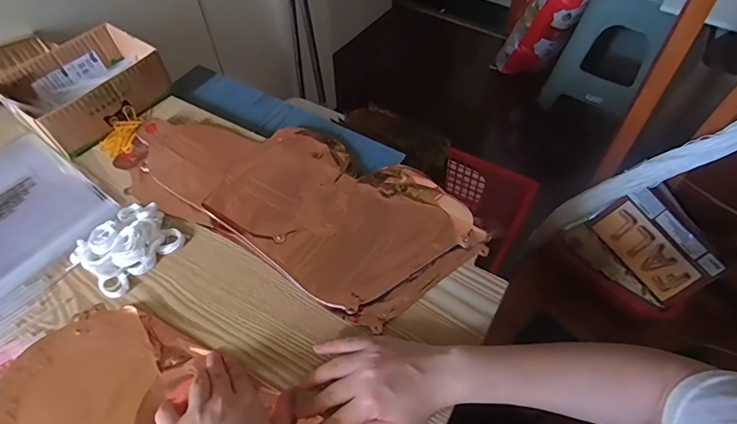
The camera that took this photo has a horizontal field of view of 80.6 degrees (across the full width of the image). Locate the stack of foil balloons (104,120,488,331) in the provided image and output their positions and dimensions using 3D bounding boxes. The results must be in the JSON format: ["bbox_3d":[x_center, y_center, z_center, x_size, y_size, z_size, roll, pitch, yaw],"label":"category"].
[{"bbox_3d":[-0.090,-0.033,0.542,0.446,0.024,0.214,26,59,17],"label":"stack of foil balloons"}]

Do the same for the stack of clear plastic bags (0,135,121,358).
[{"bbox_3d":[-0.434,0.021,0.519,0.299,0.021,0.208,37,62,23],"label":"stack of clear plastic bags"}]

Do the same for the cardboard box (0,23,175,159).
[{"bbox_3d":[-0.395,-0.175,0.613,0.142,0.067,0.184,32,61,21],"label":"cardboard box"}]

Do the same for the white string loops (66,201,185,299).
[{"bbox_3d":[-0.275,0.034,0.491,0.086,0.027,0.101,31,61,20],"label":"white string loops"}]

